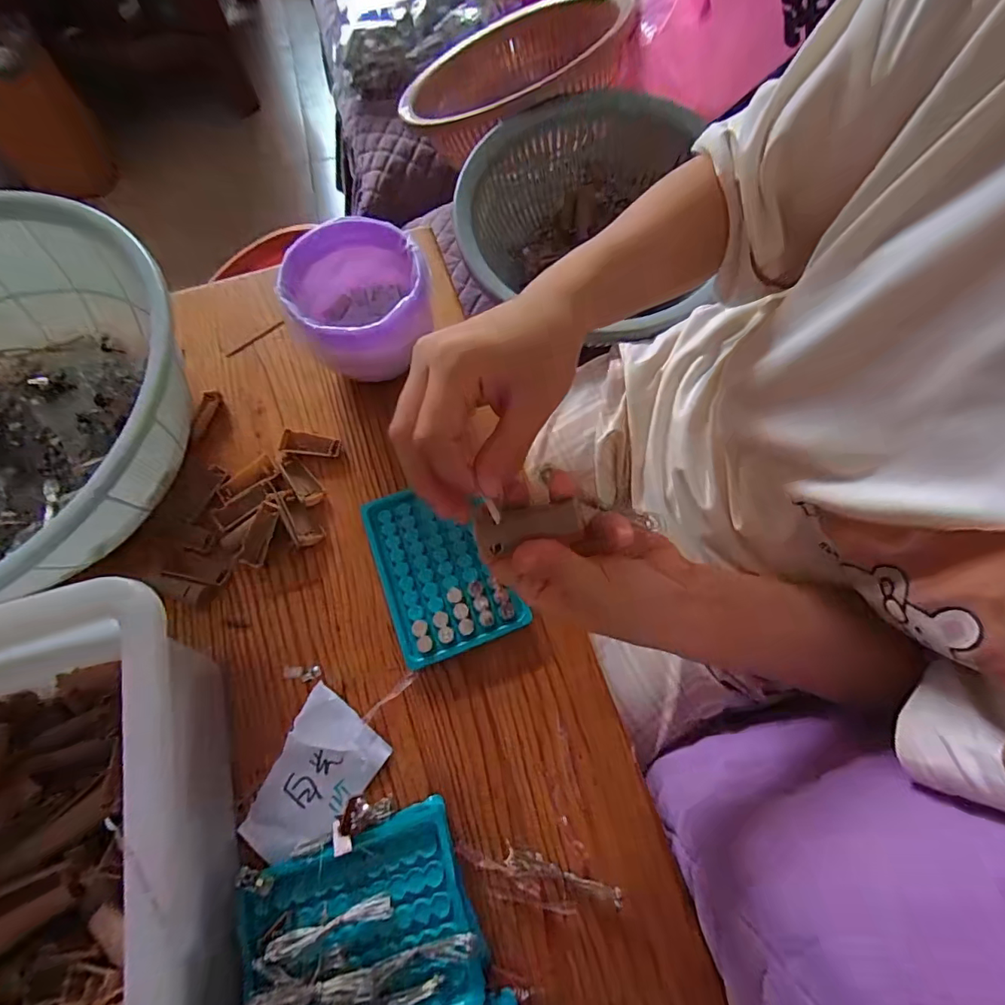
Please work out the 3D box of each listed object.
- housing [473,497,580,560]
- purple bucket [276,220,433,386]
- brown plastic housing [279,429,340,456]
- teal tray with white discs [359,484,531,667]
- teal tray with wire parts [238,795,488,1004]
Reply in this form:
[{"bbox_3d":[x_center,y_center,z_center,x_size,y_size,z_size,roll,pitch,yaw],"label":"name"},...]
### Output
[{"bbox_3d":[0.011,0.010,0.225,0.049,0.007,0.022,-11,68,7],"label":"housing"},{"bbox_3d":[-0.113,-0.158,0.393,0.099,0.091,0.103,-1,69,2],"label":"purple bucket"},{"bbox_3d":[-0.164,-0.049,0.399,0.050,0.006,0.020,10,69,6],"label":"brown plastic housing"},{"bbox_3d":[-0.048,0.048,0.358,0.090,0.014,0.131,-21,69,-6],"label":"teal tray with white discs"},{"bbox_3d":[-0.083,0.247,0.266,0.129,0.050,0.096,-19,69,-5],"label":"teal tray with wire parts"}]

